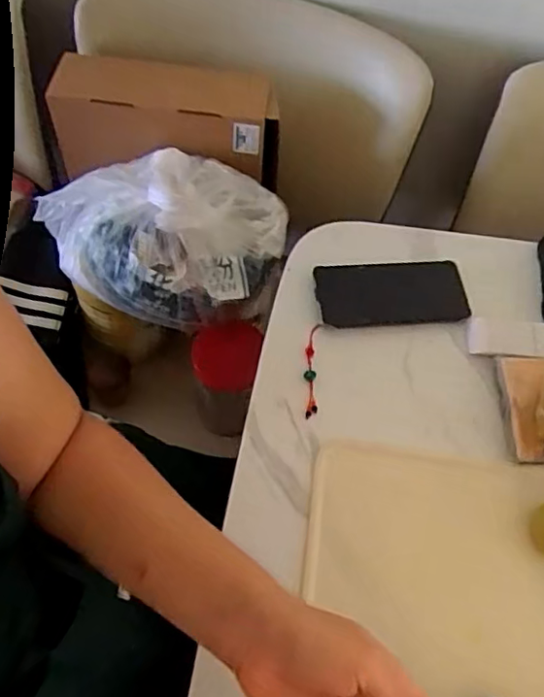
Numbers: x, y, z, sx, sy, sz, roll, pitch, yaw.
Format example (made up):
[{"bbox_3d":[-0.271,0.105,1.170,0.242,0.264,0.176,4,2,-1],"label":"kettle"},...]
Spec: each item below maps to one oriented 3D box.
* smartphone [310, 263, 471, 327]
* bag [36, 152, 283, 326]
[{"bbox_3d":[0.128,-0.059,0.622,0.159,0.007,0.075,-5,64,-4],"label":"smartphone"},{"bbox_3d":[-0.122,-0.132,0.646,0.271,0.180,0.153,-5,64,-6],"label":"bag"}]

